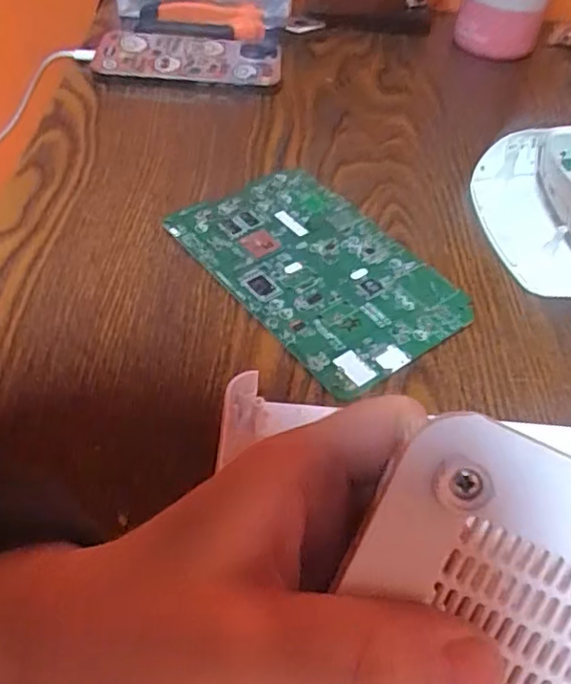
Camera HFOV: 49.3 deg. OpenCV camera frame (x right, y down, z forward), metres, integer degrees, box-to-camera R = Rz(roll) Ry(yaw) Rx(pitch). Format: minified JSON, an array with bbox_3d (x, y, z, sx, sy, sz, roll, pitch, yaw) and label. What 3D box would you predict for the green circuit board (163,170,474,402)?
[{"bbox_3d":[0.019,-0.044,0.340,0.098,0.006,0.150,-31,59,-26],"label":"green circuit board"}]

